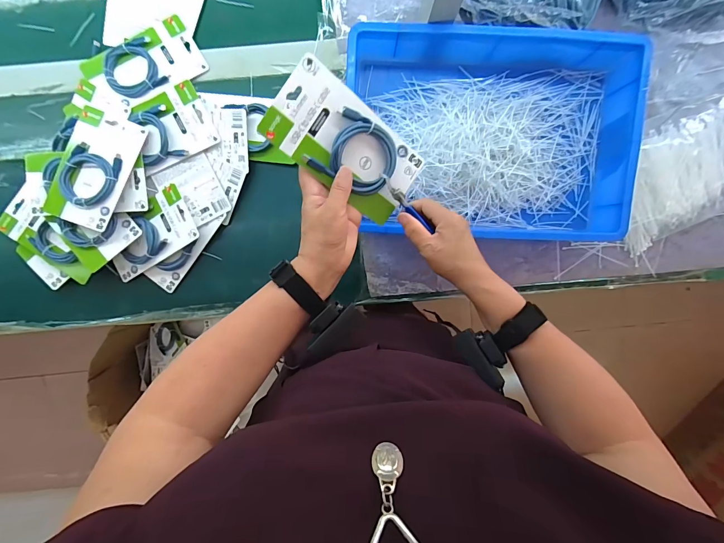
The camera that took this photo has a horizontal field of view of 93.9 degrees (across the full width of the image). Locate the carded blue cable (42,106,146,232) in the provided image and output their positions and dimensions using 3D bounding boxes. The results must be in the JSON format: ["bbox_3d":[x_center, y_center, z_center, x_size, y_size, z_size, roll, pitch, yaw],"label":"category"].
[{"bbox_3d":[-0.416,-0.161,0.526,0.097,0.017,0.179,20,85,-8],"label":"carded blue cable"}]

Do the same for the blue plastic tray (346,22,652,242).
[{"bbox_3d":[0.190,-0.204,0.527,0.421,0.089,0.294,2,95,1],"label":"blue plastic tray"}]

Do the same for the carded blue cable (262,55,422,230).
[{"bbox_3d":[-0.013,-0.140,0.380,0.174,0.020,0.098,34,89,-25],"label":"carded blue cable"}]

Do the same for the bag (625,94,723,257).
[{"bbox_3d":[0.540,-0.169,0.556,0.258,0.025,0.187,-26,94,3],"label":"bag"}]

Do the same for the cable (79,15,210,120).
[{"bbox_3d":[-0.350,-0.329,0.548,0.176,0.028,0.105,-32,93,3],"label":"cable"}]

